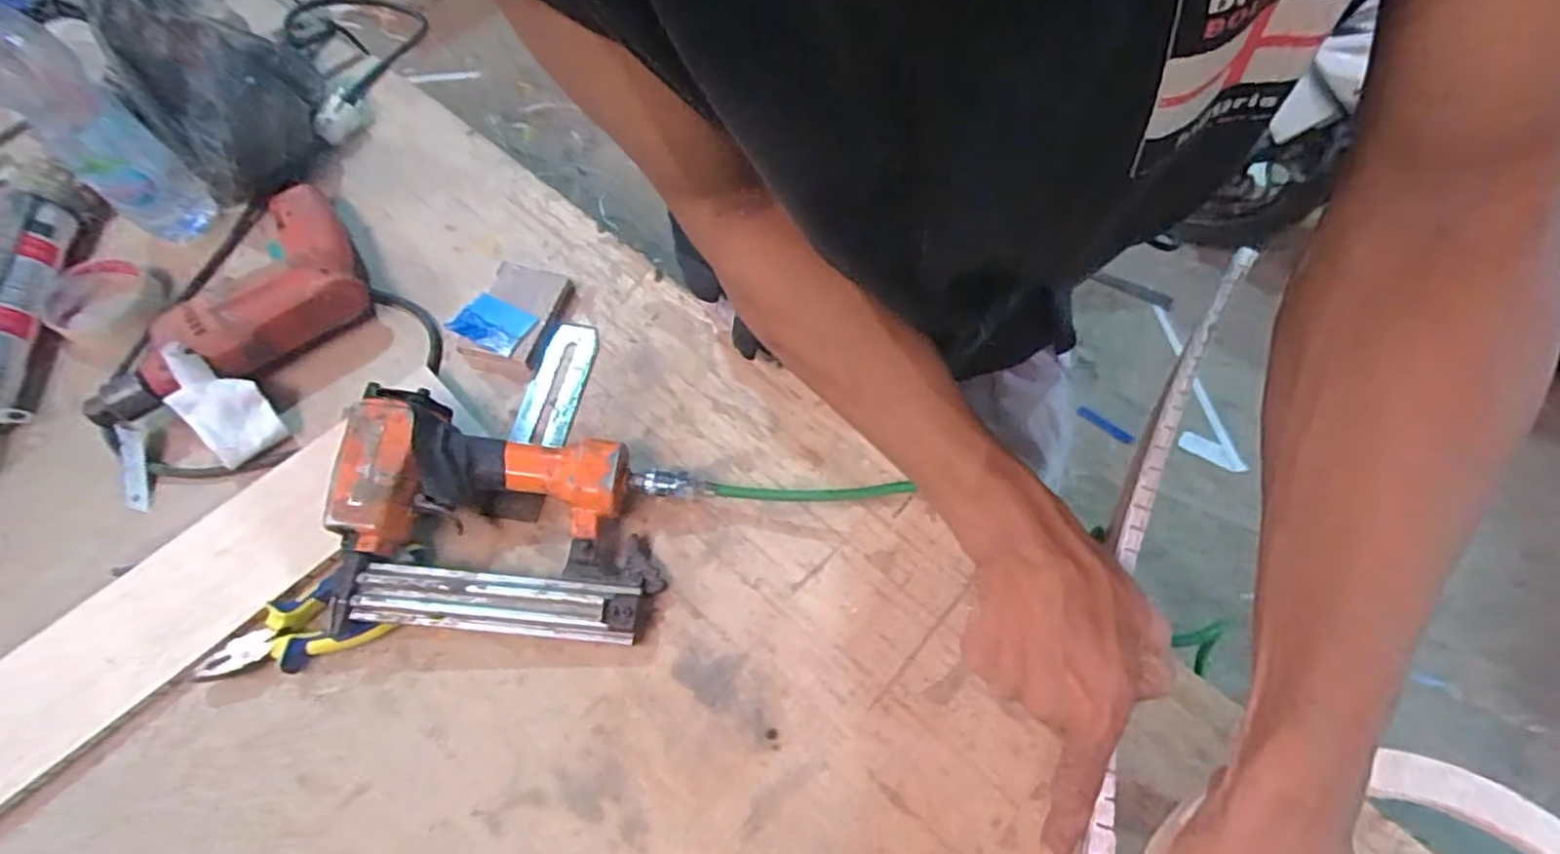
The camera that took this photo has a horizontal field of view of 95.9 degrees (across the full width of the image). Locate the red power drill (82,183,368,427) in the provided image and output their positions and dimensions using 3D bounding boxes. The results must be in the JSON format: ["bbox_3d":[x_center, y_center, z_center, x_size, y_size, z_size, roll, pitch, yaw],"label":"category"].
[{"bbox_3d":[-0.480,-0.112,0.604,0.222,0.067,0.188,-33,65,-14],"label":"red power drill"}]

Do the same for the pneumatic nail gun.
[{"bbox_3d":[-0.184,0.064,0.497,0.238,0.073,0.154,3,61,4],"label":"pneumatic nail gun"}]

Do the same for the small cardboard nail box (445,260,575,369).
[{"bbox_3d":[-0.234,-0.103,0.617,0.076,0.018,0.095,12,63,9],"label":"small cardboard nail box"}]

